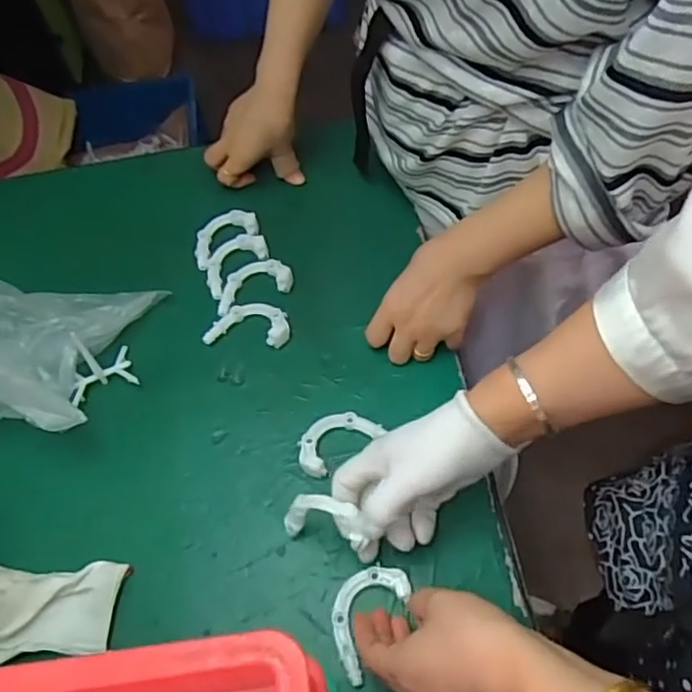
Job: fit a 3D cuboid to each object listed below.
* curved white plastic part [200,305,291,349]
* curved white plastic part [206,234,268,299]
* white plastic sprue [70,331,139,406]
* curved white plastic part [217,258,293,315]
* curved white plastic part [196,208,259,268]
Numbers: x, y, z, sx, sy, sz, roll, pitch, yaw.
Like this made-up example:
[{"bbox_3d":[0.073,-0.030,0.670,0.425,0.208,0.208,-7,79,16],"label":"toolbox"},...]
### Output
[{"bbox_3d":[-0.096,-0.023,0.630,0.083,0.016,0.045,5,60,7],"label":"curved white plastic part"},{"bbox_3d":[-0.120,-0.090,0.666,0.044,0.016,0.078,40,69,23],"label":"curved white plastic part"},{"bbox_3d":[-0.235,0.017,0.592,0.063,0.051,0.048,-23,60,-11],"label":"white plastic sprue"},{"bbox_3d":[-0.097,-0.065,0.654,0.080,0.018,0.047,-21,60,-9],"label":"curved white plastic part"},{"bbox_3d":[-0.133,-0.120,0.684,0.078,0.017,0.048,-34,63,-16],"label":"curved white plastic part"}]

